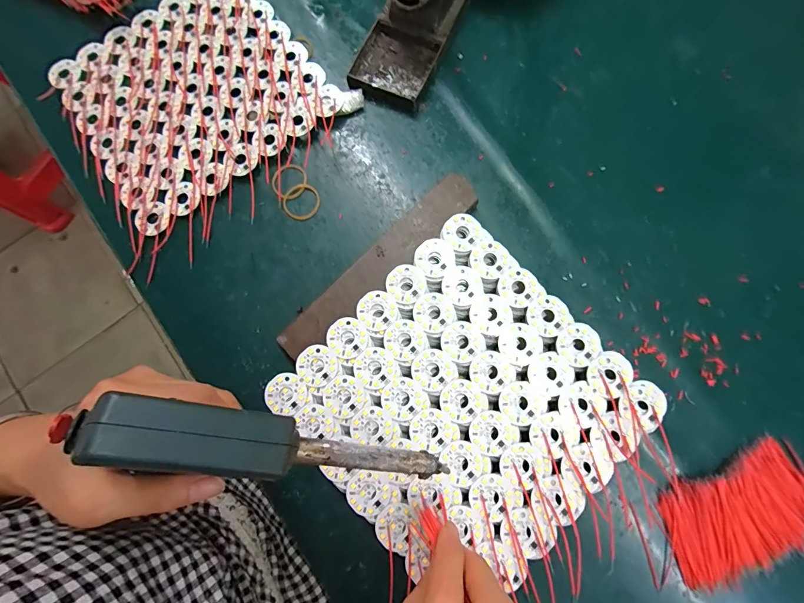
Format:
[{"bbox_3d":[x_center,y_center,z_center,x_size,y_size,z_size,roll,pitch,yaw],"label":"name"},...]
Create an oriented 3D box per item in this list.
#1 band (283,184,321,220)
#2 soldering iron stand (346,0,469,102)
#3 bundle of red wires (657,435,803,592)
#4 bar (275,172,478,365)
[{"bbox_3d":[-0.088,-0.088,0.325,0.031,0.004,0.033,0,80,2],"label":"band"},{"bbox_3d":[0.011,-0.259,0.322,0.070,0.065,0.149,24,82,6],"label":"soldering iron stand"},{"bbox_3d":[0.250,0.155,0.269,0.115,0.010,0.070,-24,80,-2],"label":"bundle of red wires"},{"bbox_3d":[-0.019,-0.029,0.303,0.198,0.018,0.033,-43,81,-5],"label":"bar"}]

